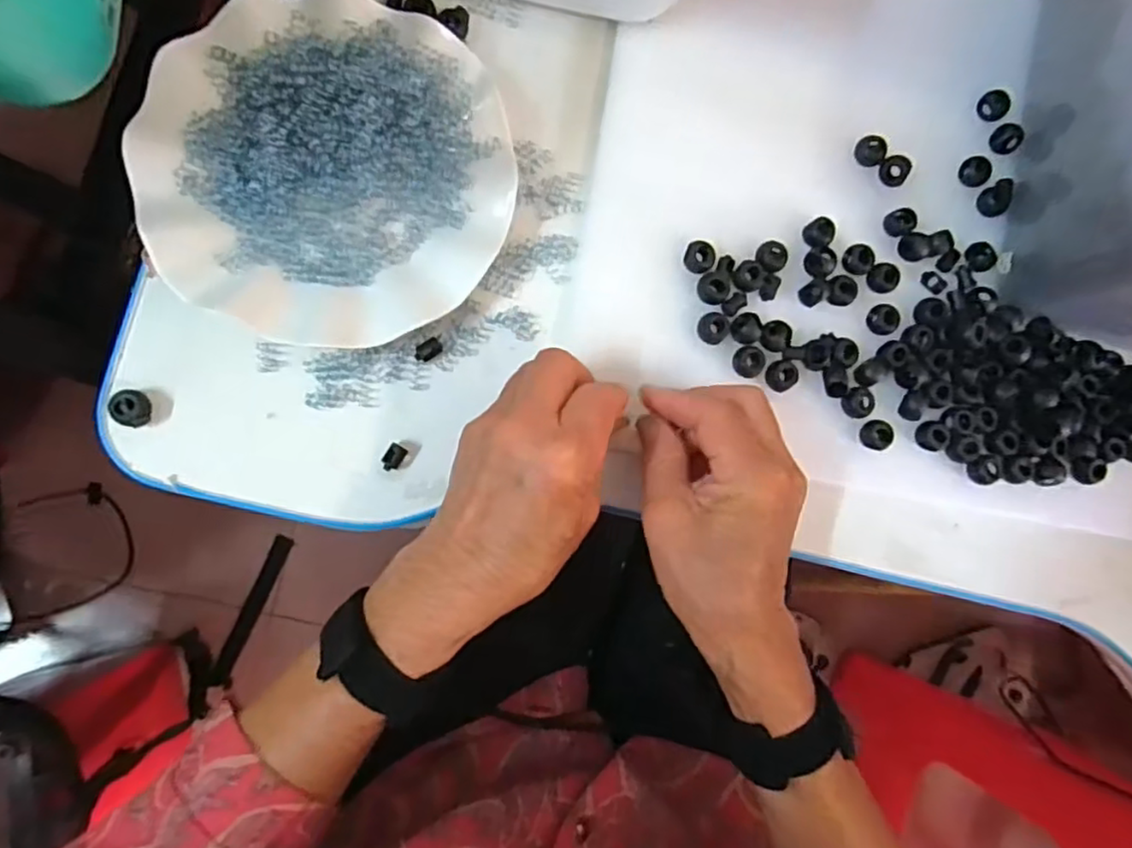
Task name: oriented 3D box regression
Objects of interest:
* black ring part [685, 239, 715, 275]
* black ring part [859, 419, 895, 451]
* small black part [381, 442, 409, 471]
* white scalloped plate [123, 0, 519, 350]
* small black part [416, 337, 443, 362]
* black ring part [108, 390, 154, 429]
[{"bbox_3d":[0.075,-0.094,0.375,0.017,0.011,0.015,43,81,-1],"label":"black ring part"},{"bbox_3d":[0.177,0.006,0.380,0.017,0.008,0.016,7,83,-6],"label":"black ring part"},{"bbox_3d":[-0.091,0.018,0.351,0.009,0.007,0.014,35,81,-2],"label":"small black part"},{"bbox_3d":[-0.120,-0.132,0.349,0.177,0.032,0.177,17,82,-5],"label":"white scalloped plate"},{"bbox_3d":[-0.074,-0.040,0.358,0.015,0.005,0.010,-37,90,-9],"label":"small black part"},{"bbox_3d":[-0.214,-0.008,0.332,0.016,0.012,0.018,8,83,-6],"label":"black ring part"}]

